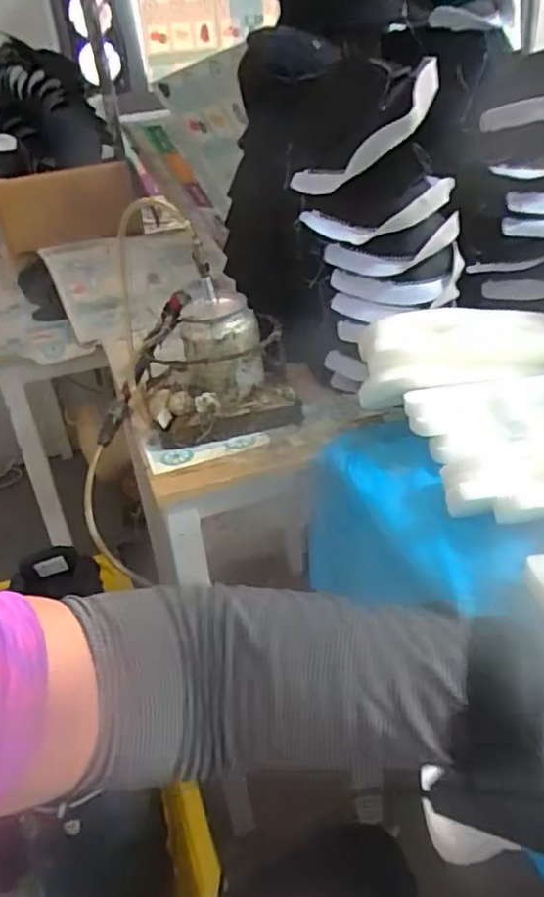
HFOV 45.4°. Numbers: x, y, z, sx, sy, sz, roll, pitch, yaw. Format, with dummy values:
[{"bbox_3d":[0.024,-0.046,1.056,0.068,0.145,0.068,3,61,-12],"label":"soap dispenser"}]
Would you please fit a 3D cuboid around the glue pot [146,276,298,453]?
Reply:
[{"bbox_3d":[-0.076,-0.120,0.900,0.190,0.164,0.190,-8,31,-5],"label":"glue pot"}]

